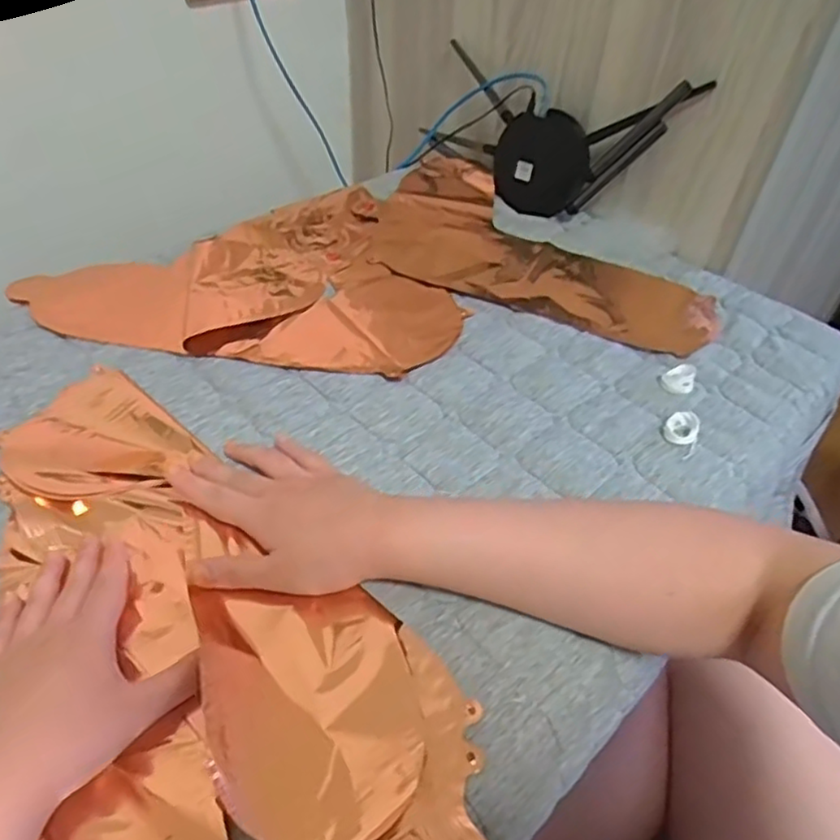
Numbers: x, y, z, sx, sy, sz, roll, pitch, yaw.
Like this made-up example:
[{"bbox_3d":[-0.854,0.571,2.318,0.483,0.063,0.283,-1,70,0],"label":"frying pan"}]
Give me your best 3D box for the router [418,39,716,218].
[{"bbox_3d":[0.139,-0.323,0.747,0.319,0.155,0.034,31,29,32],"label":"router"}]

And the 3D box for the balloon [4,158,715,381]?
[{"bbox_3d":[-0.063,-0.174,0.696,0.653,0.033,0.374,-5,48,-10],"label":"balloon"}]

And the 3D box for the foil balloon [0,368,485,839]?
[{"bbox_3d":[-0.154,0.124,0.388,0.231,0.031,0.436,-27,55,-27],"label":"foil balloon"}]

